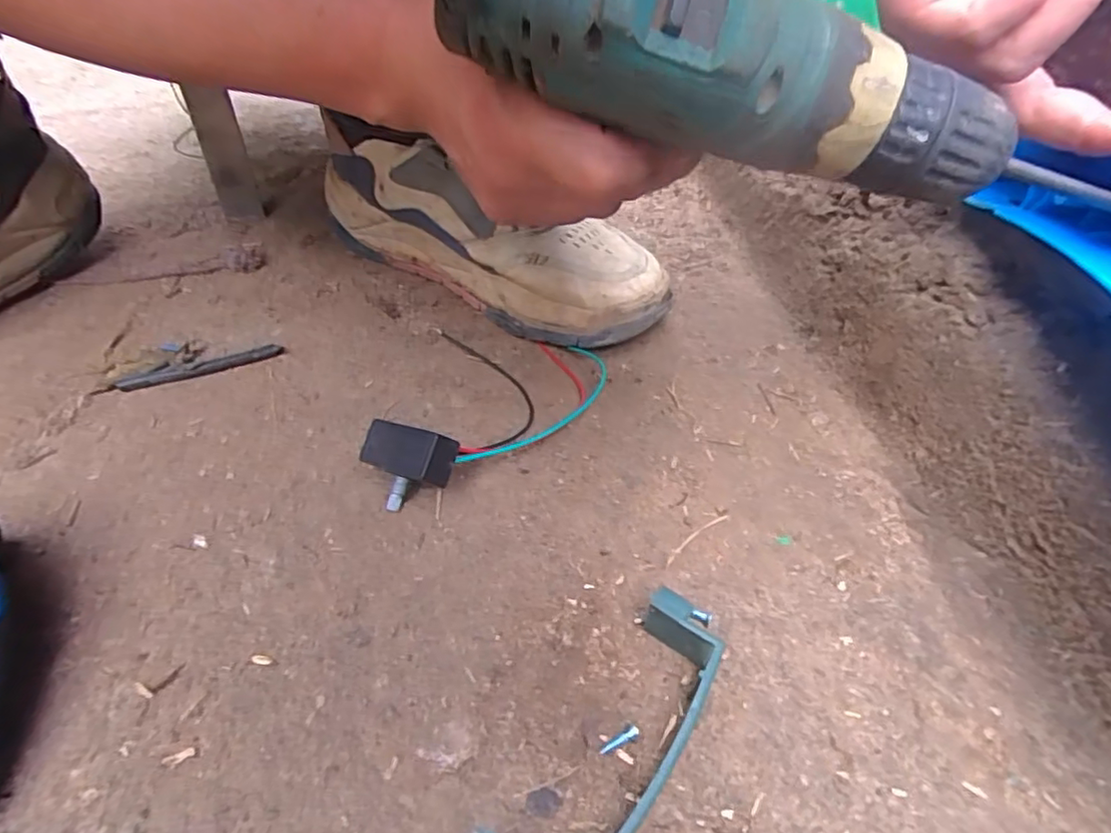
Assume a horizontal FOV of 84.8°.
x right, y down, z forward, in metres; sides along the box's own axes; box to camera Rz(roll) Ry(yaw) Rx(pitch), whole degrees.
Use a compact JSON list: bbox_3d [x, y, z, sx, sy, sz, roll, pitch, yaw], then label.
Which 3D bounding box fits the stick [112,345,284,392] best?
[{"bbox_3d":[-0.204,-0.028,0.353,0.086,0.006,0.011,-17,48,-22],"label":"stick"}]

